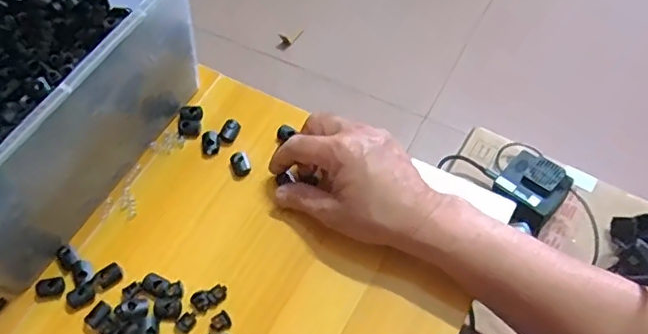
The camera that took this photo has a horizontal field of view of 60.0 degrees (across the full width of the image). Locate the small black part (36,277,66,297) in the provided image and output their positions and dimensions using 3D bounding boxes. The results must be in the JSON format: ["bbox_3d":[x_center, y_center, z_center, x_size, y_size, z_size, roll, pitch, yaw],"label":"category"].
[{"bbox_3d":[-0.219,0.096,0.449,0.020,0.008,0.015,-15,60,-5],"label":"small black part"}]

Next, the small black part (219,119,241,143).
[{"bbox_3d":[-0.086,-0.033,0.513,0.015,0.007,0.022,19,63,15],"label":"small black part"}]

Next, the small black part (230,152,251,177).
[{"bbox_3d":[-0.074,-0.003,0.496,0.016,0.007,0.023,-22,60,-9],"label":"small black part"}]

